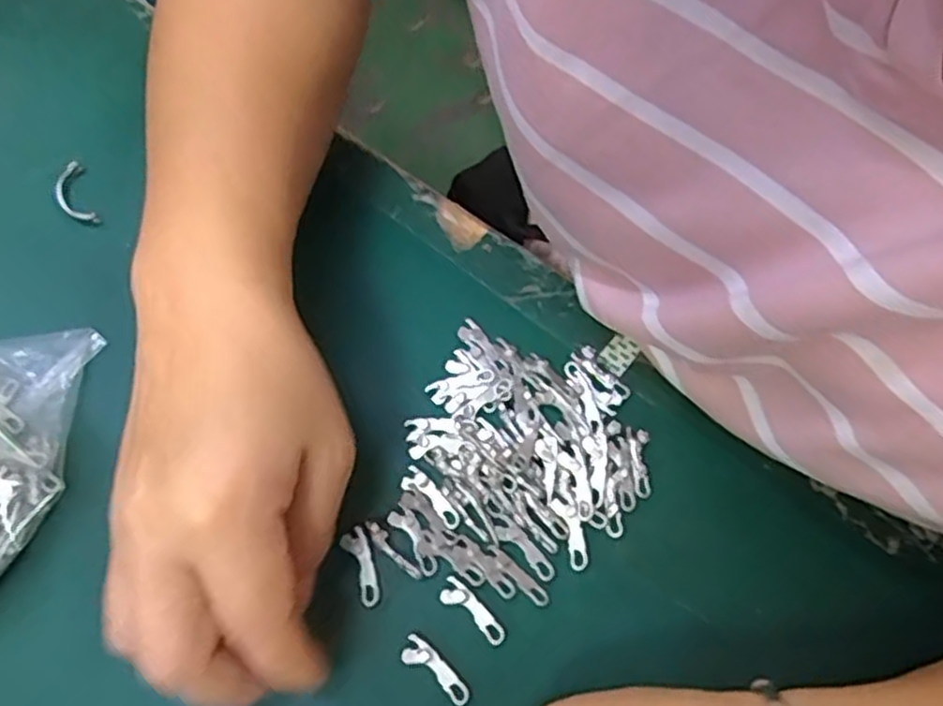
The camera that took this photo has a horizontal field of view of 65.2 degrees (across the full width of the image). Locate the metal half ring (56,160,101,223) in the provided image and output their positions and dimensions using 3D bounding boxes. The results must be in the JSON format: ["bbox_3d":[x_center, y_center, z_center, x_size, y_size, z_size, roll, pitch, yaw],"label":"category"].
[{"bbox_3d":[-0.183,-0.073,0.340,0.014,0.007,0.036,-24,68,-13],"label":"metal half ring"}]

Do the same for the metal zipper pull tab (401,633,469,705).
[{"bbox_3d":[-0.013,0.112,0.260,0.029,0.004,0.010,37,69,14],"label":"metal zipper pull tab"}]

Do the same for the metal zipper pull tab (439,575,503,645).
[{"bbox_3d":[0.001,0.094,0.269,0.028,0.004,0.009,37,69,14],"label":"metal zipper pull tab"}]

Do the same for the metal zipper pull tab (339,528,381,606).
[{"bbox_3d":[-0.041,0.079,0.274,0.009,0.004,0.029,-18,67,-10],"label":"metal zipper pull tab"}]

